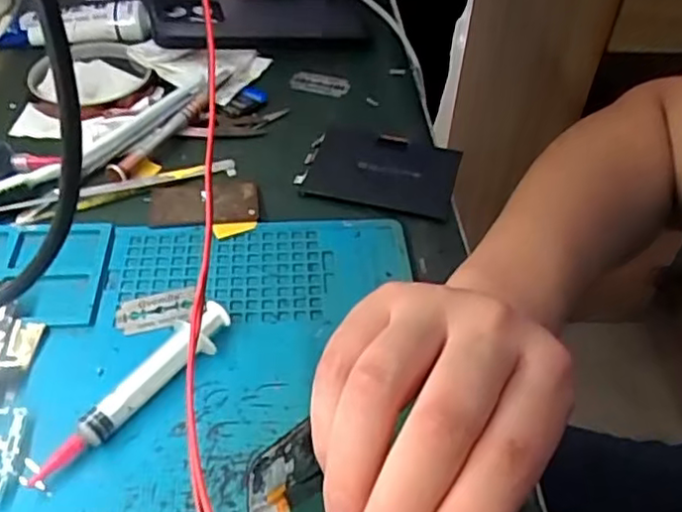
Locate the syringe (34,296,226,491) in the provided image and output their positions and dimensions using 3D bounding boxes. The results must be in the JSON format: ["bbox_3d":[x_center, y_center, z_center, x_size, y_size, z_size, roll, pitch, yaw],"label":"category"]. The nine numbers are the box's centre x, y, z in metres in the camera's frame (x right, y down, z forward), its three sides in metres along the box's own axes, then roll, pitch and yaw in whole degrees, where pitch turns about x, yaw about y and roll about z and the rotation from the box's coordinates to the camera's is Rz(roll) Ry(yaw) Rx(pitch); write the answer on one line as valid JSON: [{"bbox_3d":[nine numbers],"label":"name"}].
[{"bbox_3d":[-0.089,0.056,0.293,0.019,0.015,0.103,35,53,27],"label":"syringe"}]

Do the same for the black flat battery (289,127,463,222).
[{"bbox_3d":[0.024,-0.054,0.414,0.091,0.008,0.065,13,46,9],"label":"black flat battery"}]

